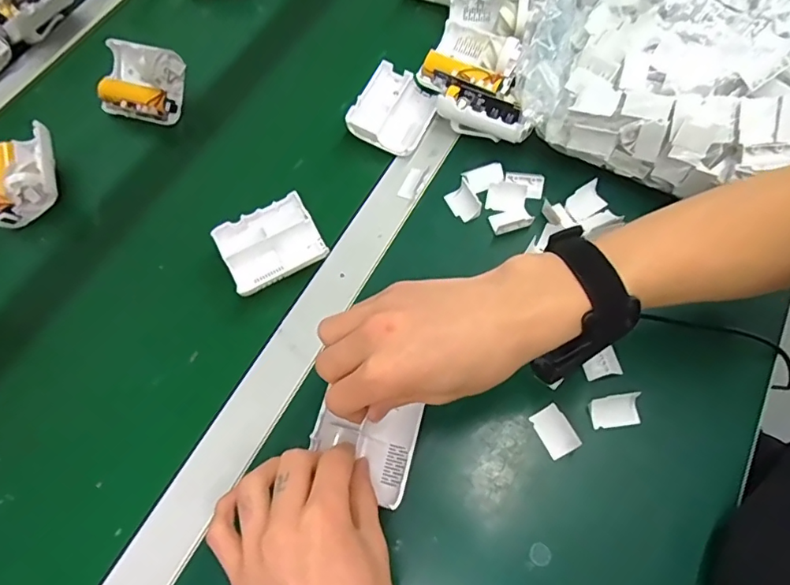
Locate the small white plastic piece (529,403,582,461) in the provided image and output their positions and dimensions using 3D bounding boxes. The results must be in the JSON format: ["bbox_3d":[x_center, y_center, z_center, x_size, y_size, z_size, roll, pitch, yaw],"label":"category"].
[{"bbox_3d":[0.109,0.095,0.355,0.024,0.004,0.032,-45,60,28],"label":"small white plastic piece"}]

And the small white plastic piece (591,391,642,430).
[{"bbox_3d":[0.154,0.082,0.359,0.032,0.013,0.020,-8,64,0],"label":"small white plastic piece"}]

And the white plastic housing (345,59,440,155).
[{"bbox_3d":[0.000,-0.172,0.489,0.067,0.018,0.082,27,63,-8],"label":"white plastic housing"}]

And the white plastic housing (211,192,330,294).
[{"bbox_3d":[-0.104,-0.040,0.438,0.078,0.022,0.063,-27,66,-9],"label":"white plastic housing"}]

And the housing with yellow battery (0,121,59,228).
[{"bbox_3d":[-0.341,-0.104,0.477,0.062,0.058,0.079,-16,64,-4],"label":"housing with yellow battery"}]

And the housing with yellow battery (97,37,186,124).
[{"bbox_3d":[-0.251,-0.208,0.516,0.084,0.027,0.069,14,104,8],"label":"housing with yellow battery"}]

